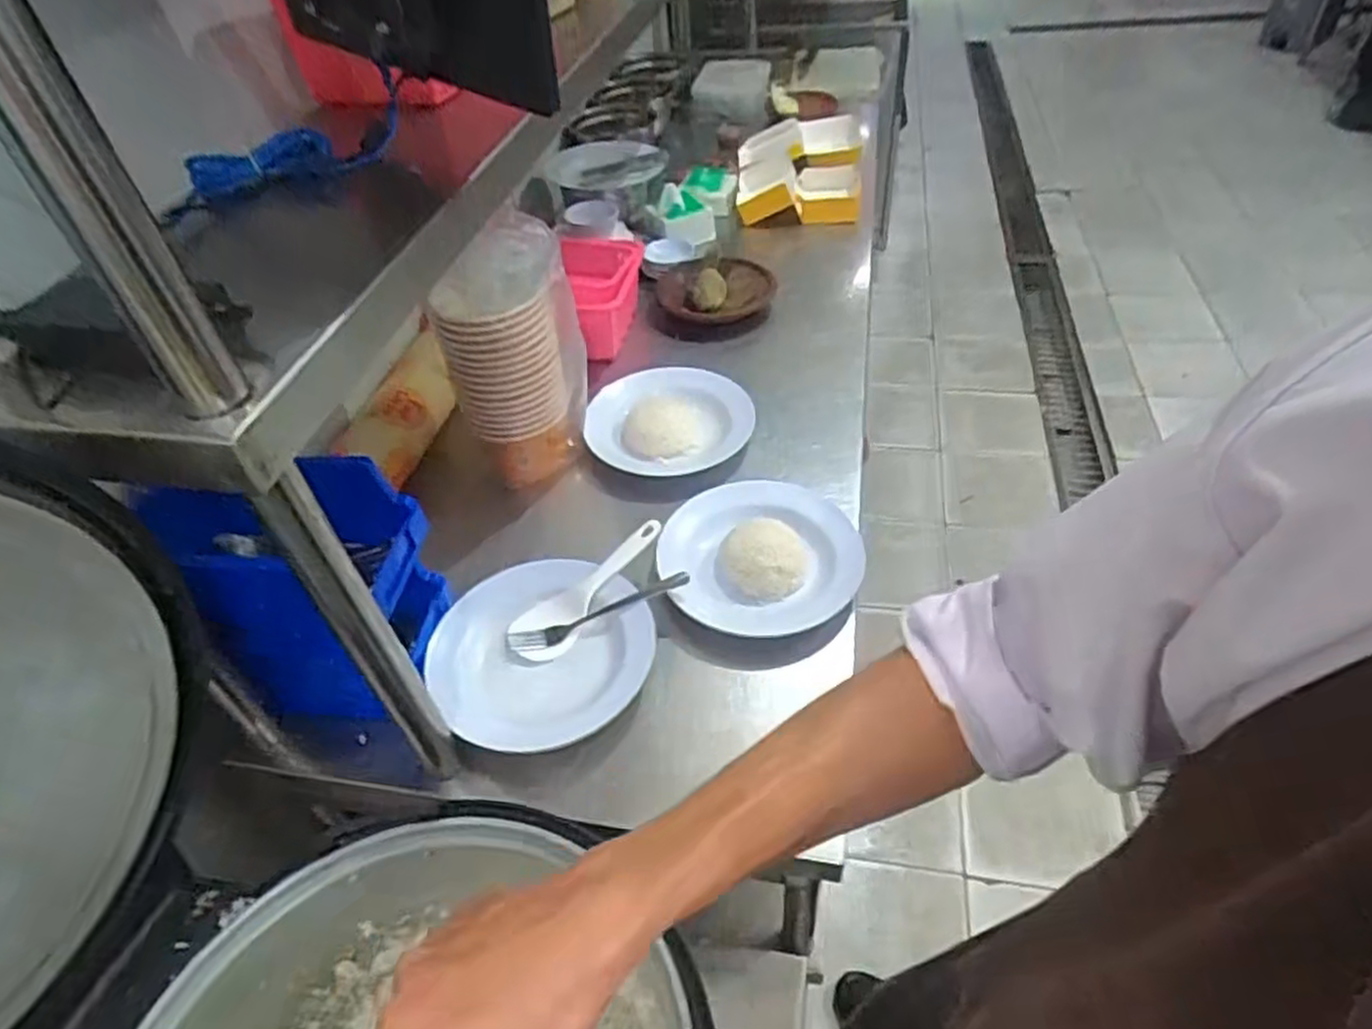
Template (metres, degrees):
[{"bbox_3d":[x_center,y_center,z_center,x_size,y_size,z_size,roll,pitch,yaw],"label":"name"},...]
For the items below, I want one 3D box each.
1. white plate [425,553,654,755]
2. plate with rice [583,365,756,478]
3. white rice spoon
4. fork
[{"bbox_3d":[-0.144,0.137,0.785,0.212,0.033,0.212,3,49,-4],"label":"white plate"},{"bbox_3d":[-0.013,-0.134,1.037,0.194,0.047,0.211,-4,44,4],"label":"plate with rice"},{"bbox_3d":[-0.100,0.080,0.826,0.196,0.022,0.057,-43,55,-16],"label":"white rice spoon"},{"bbox_3d":[-0.091,0.103,0.812,0.197,0.030,0.022,-17,45,-10],"label":"fork"}]

